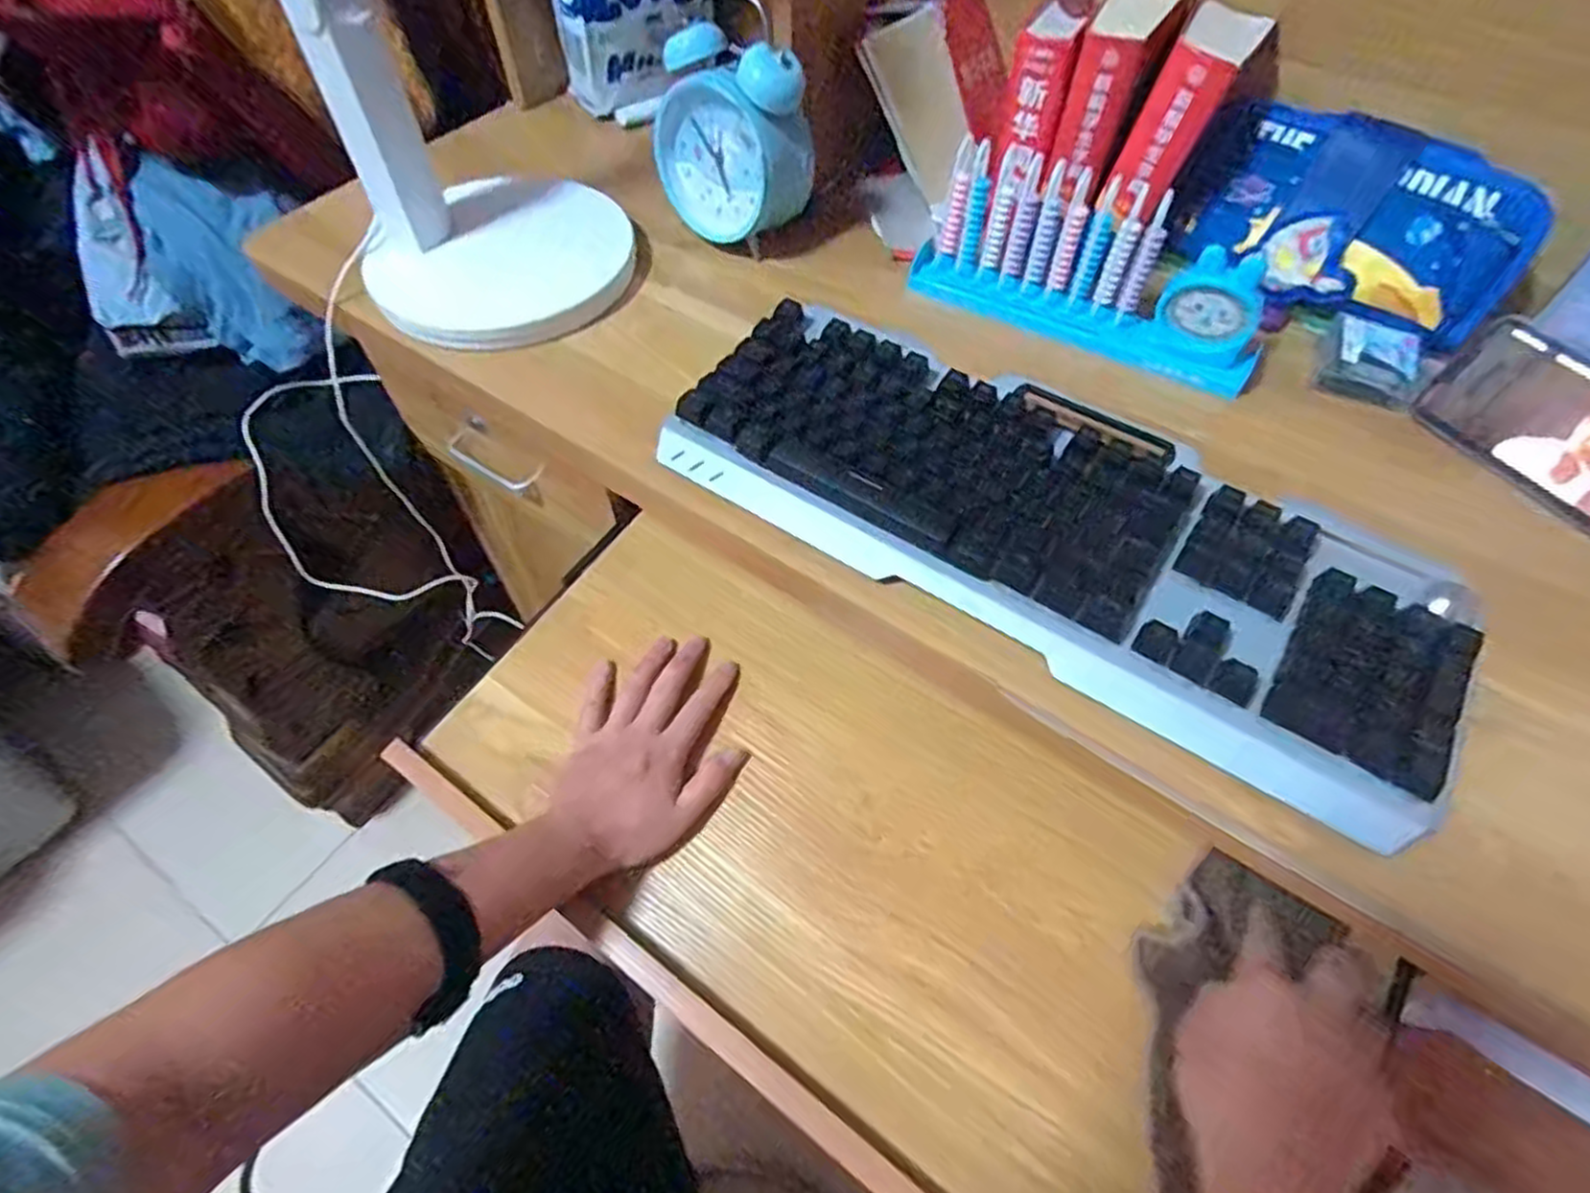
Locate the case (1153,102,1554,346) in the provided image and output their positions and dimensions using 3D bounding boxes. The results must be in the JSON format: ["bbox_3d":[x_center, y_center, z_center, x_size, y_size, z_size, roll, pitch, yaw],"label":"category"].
[{"bbox_3d":[0.379,-0.259,0.528,0.210,0.108,0.055,38,26,23],"label":"case"}]

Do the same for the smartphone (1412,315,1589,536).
[{"bbox_3d":[0.452,-0.094,0.445,0.015,0.073,0.144,-16,56,-33],"label":"smartphone"}]

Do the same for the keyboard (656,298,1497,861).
[{"bbox_3d":[0.134,-0.044,0.423,0.418,0.036,0.155,29,61,18],"label":"keyboard"}]

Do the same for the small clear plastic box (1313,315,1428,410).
[{"bbox_3d":[0.384,-0.155,0.506,0.062,0.036,0.043,28,60,17],"label":"small clear plastic box"}]

